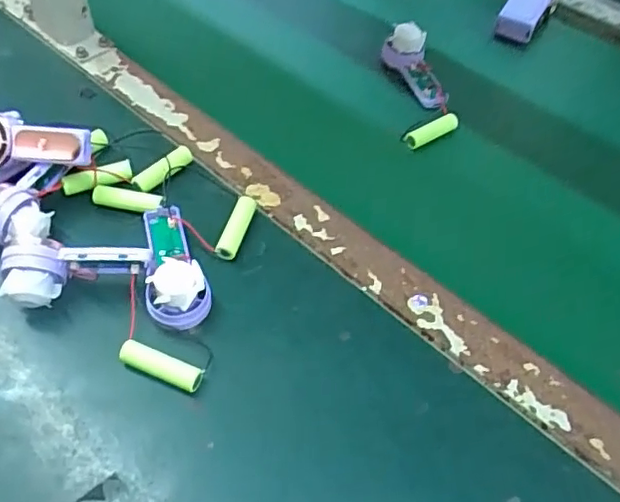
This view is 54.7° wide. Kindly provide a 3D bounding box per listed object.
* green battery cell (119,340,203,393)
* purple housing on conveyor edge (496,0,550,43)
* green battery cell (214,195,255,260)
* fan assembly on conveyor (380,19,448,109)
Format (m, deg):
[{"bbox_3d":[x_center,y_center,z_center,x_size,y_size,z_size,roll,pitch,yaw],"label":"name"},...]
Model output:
[{"bbox_3d":[-0.089,0.069,0.360,0.051,0.015,0.013,19,54,11],"label":"green battery cell"},{"bbox_3d":[0.213,-0.245,0.586,0.039,0.020,0.087,24,69,15],"label":"purple housing on conveyor edge"},{"bbox_3d":[-0.050,-0.017,0.407,0.014,0.014,0.052,12,53,6],"label":"green battery cell"},{"bbox_3d":[0.095,-0.161,0.534,0.033,0.031,0.084,-17,69,-15],"label":"fan assembly on conveyor"}]

